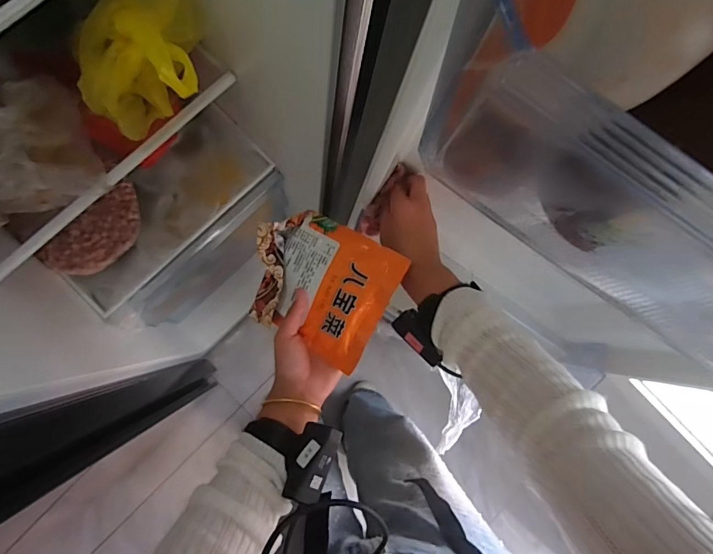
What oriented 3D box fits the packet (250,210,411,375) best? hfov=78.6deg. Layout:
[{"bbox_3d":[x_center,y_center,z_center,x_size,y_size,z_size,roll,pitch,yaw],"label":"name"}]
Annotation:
[{"bbox_3d":[-0.043,0.011,0.476,0.153,0.048,0.144,31,101,10],"label":"packet"}]

